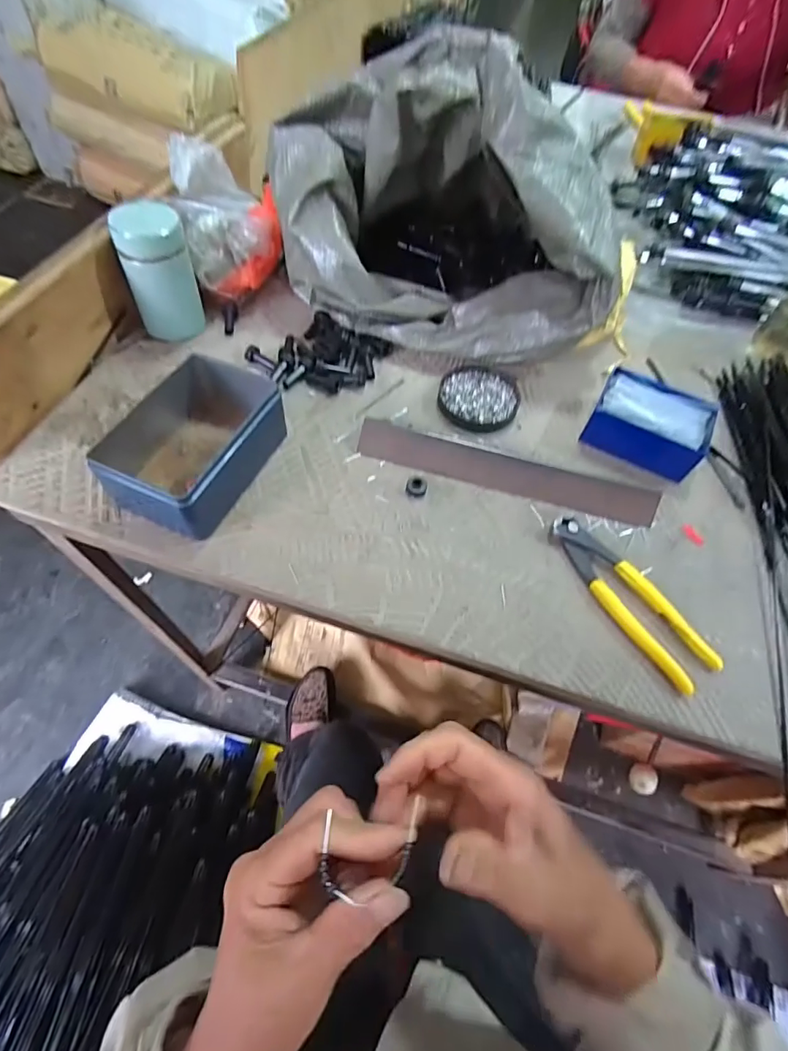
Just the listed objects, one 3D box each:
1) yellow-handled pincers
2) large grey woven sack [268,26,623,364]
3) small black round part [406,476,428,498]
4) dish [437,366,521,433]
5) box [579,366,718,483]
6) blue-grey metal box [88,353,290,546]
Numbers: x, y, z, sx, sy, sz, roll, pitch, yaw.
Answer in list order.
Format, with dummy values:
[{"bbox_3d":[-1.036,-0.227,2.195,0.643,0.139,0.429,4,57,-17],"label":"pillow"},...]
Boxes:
[{"bbox_3d":[0.191,0.057,0.404,0.042,0.011,0.160,-27,65,-19],"label":"yellow-handled pincers"},{"bbox_3d":[0.068,-0.348,0.520,0.355,0.221,0.262,17,60,6],"label":"large grey woven sack"},{"bbox_3d":[0.021,-0.036,0.451,0.019,0.011,0.018,2,59,-3],"label":"small black round part"},{"bbox_3d":[0.090,-0.134,0.518,0.082,0.012,0.085,2,59,-3],"label":"dish"},{"bbox_3d":[0.255,-0.102,0.493,0.108,0.038,0.085,25,61,10],"label":"box"},{"bbox_3d":[-0.172,-0.075,0.428,0.103,0.058,0.150,23,60,9],"label":"blue-grey metal box"}]

